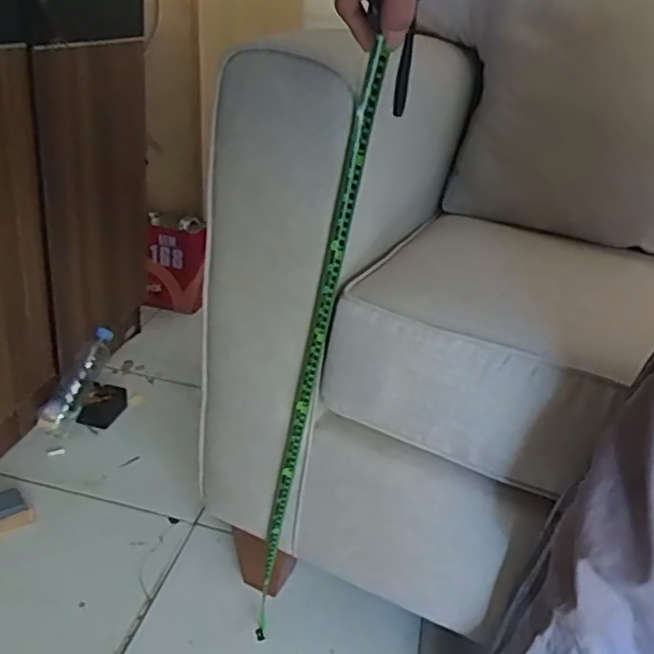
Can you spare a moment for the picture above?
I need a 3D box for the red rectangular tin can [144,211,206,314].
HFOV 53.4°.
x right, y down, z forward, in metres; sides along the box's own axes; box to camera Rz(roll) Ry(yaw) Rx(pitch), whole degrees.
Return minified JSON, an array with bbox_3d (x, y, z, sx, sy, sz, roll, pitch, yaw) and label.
[{"bbox_3d":[-0.396,-0.160,1.708,0.157,0.243,0.057,-1,27,-17],"label":"red rectangular tin can"}]

